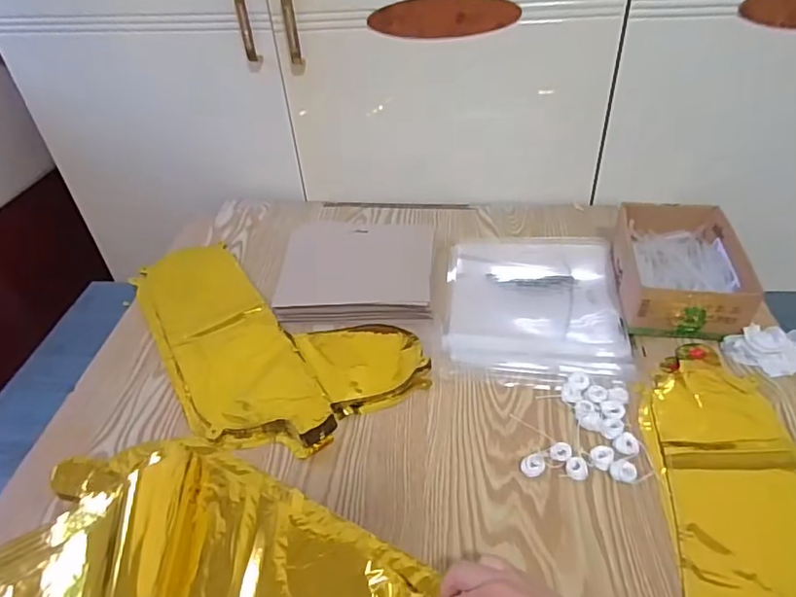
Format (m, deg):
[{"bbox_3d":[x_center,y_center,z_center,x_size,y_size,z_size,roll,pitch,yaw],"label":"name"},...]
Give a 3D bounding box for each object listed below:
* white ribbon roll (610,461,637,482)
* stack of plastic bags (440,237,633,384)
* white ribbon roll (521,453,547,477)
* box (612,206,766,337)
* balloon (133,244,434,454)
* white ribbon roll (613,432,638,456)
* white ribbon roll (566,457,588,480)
[{"bbox_3d":[0.203,0.155,0.491,0.021,0.008,0.020,-1,40,1],"label":"white ribbon roll"},{"bbox_3d":[0.169,-0.002,0.693,0.210,0.015,0.277,3,40,7],"label":"stack of plastic bags"},{"bbox_3d":[0.123,0.151,0.499,0.021,0.015,0.014,10,41,15],"label":"white ribbon roll"},{"bbox_3d":[0.332,-0.038,0.654,0.131,0.067,0.191,5,40,9],"label":"box"},{"bbox_3d":[-0.164,0.027,0.666,0.233,0.014,0.384,-25,45,-25],"label":"balloon"},{"bbox_3d":[0.215,0.135,0.512,0.022,0.005,0.022,25,47,29],"label":"white ribbon roll"},{"bbox_3d":[0.162,0.154,0.497,0.019,0.008,0.019,-1,40,1],"label":"white ribbon roll"}]

